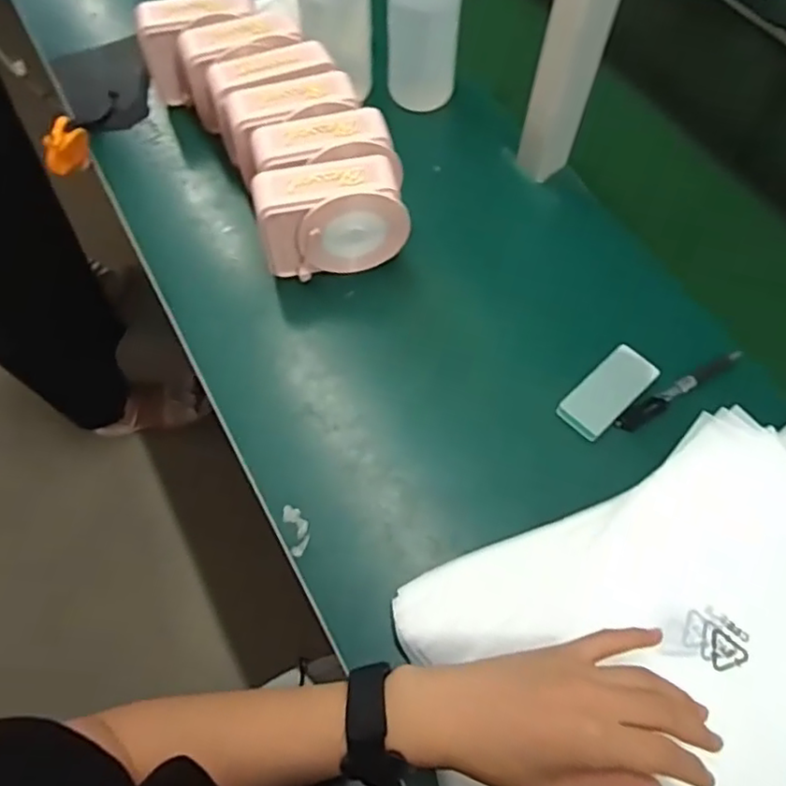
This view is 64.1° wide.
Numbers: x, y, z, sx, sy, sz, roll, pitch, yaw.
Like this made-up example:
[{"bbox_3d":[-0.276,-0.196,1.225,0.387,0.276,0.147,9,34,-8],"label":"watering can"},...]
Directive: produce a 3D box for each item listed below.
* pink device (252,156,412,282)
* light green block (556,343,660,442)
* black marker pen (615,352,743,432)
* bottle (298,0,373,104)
[{"bbox_3d":[-0.054,-0.157,0.583,0.135,0.089,0.059,-11,62,-6],"label":"pink device"},{"bbox_3d":[0.189,-0.002,0.552,0.093,0.014,0.043,-39,68,-19],"label":"light green block"},{"bbox_3d":[0.257,-0.002,0.564,0.137,0.018,0.017,-29,65,-15],"label":"black marker pen"},{"bbox_3d":[-0.060,-0.417,0.643,0.075,0.224,0.070,-5,61,-3],"label":"bottle"}]

